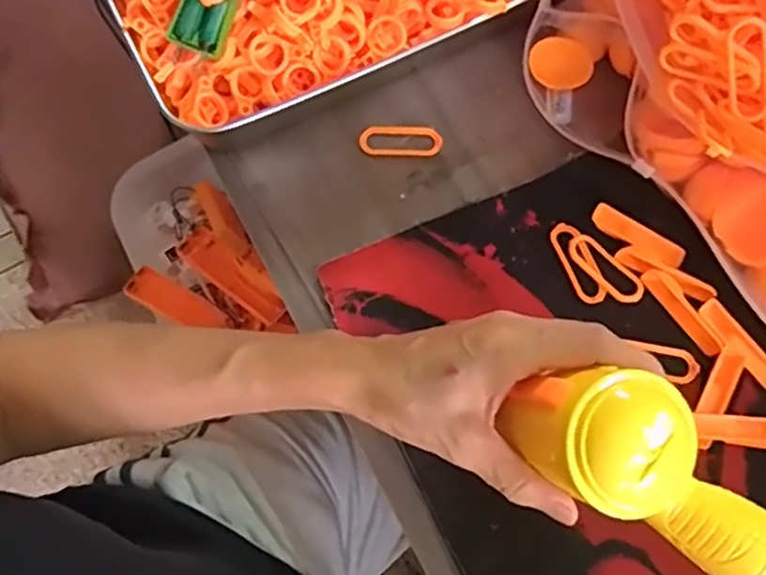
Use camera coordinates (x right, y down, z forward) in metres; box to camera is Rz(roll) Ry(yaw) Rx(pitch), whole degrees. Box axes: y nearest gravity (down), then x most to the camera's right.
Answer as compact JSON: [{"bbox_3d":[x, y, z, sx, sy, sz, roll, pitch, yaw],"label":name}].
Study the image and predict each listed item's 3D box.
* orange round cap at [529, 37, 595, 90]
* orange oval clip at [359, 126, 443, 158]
[{"bbox_3d":[0.123,-0.154,0.470,0.042,0.004,0.034,7,103,6],"label":"orange round cap"},{"bbox_3d":[0.012,-0.099,0.463,0.055,0.004,0.021,2,73,2],"label":"orange oval clip"}]

